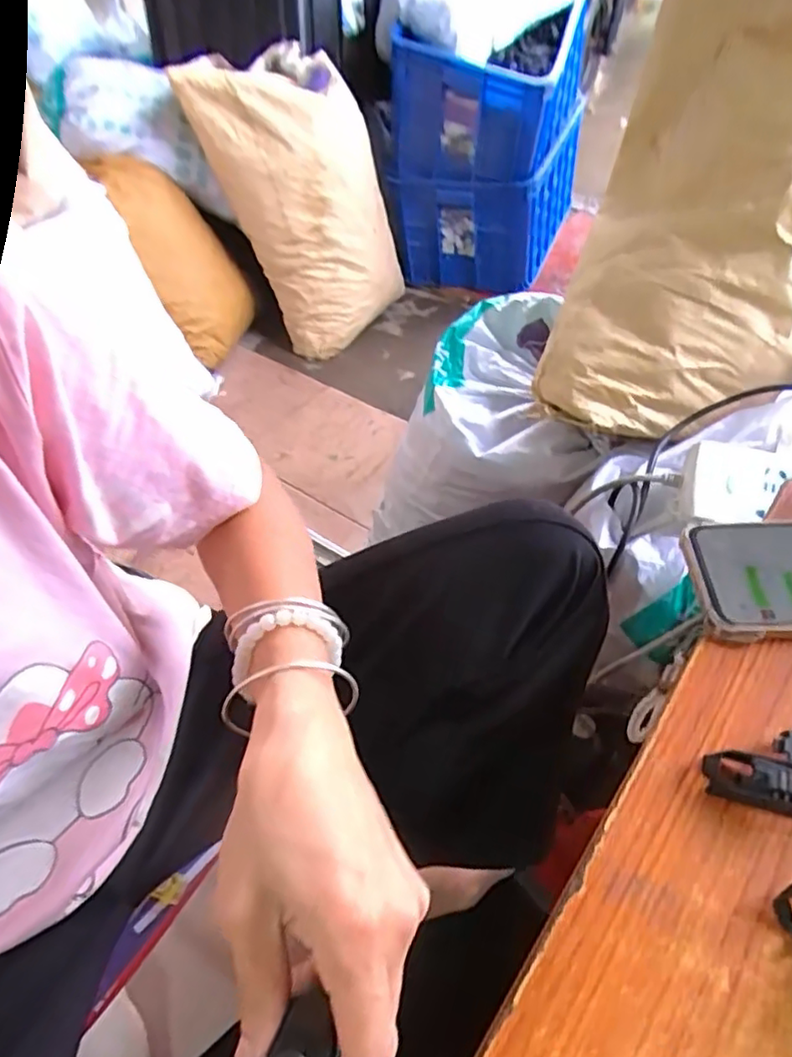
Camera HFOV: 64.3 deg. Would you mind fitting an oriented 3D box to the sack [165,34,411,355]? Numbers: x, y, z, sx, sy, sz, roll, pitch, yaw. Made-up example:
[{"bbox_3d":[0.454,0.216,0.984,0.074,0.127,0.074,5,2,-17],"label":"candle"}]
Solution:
[{"bbox_3d":[-0.212,-0.786,1.526,0.353,0.654,0.264,-13,35,14],"label":"sack"}]

